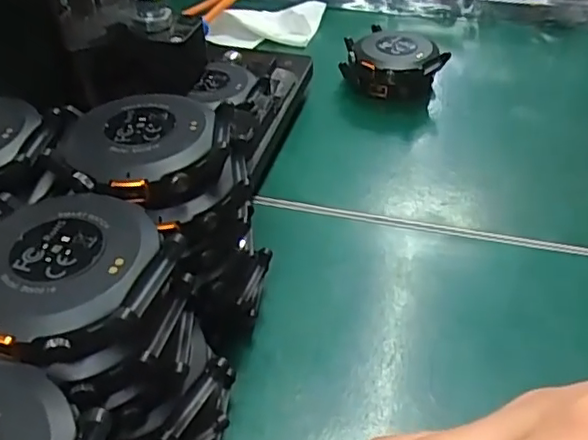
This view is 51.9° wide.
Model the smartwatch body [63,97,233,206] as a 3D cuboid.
[{"bbox_3d":[-0.045,-0.023,0.184,0.049,0.009,0.046,-1,42,-2],"label":"smartwatch body"}]

